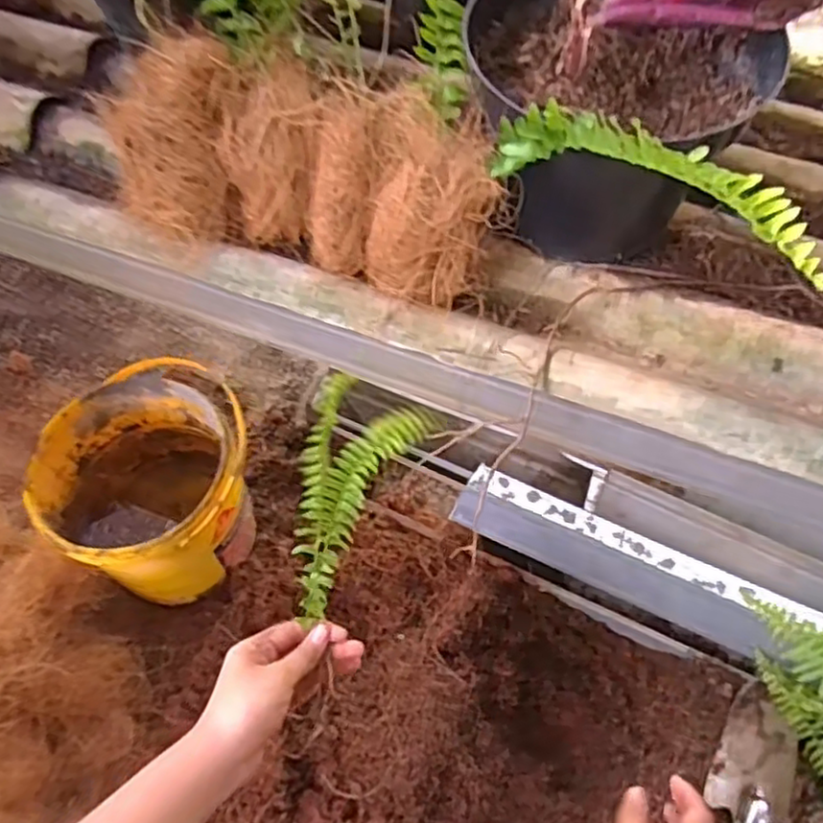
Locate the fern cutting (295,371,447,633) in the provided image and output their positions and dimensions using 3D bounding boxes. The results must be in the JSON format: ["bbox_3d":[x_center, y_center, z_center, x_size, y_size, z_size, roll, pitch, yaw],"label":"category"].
[{"bbox_3d":[-0.056,0.064,0.557,0.102,0.047,0.173,32,100,49],"label":"fern cutting"}]

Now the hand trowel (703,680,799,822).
[{"bbox_3d":[0.298,0.363,0.621,0.068,0.028,0.243,27,61,13],"label":"hand trowel"}]

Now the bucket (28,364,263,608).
[{"bbox_3d":[-0.264,0.080,0.703,0.192,0.175,0.184,1,58,-2],"label":"bucket"}]

